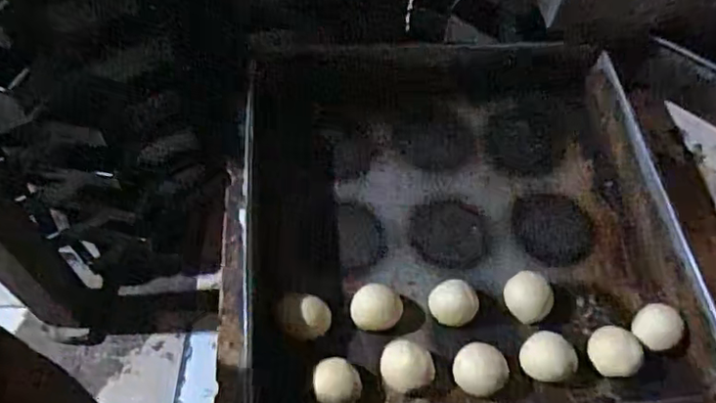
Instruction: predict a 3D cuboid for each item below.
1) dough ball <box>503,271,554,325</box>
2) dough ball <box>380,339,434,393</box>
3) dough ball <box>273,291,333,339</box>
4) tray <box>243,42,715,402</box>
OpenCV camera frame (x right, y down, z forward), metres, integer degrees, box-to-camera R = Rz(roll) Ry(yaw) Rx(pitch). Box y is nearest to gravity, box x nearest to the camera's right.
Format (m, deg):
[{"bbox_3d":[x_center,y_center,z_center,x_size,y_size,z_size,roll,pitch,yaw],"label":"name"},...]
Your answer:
[{"bbox_3d":[0.167,0.094,0.587,0.041,0.028,0.045,1,58,-1],"label":"dough ball"},{"bbox_3d":[0.043,0.151,0.543,0.038,0.032,0.047,-38,66,-23],"label":"dough ball"},{"bbox_3d":[-0.052,0.109,0.563,0.051,0.027,0.037,6,58,2],"label":"dough ball"},{"bbox_3d":[0.100,0.008,0.627,0.439,0.048,0.444,-1,58,-3],"label":"tray"}]

